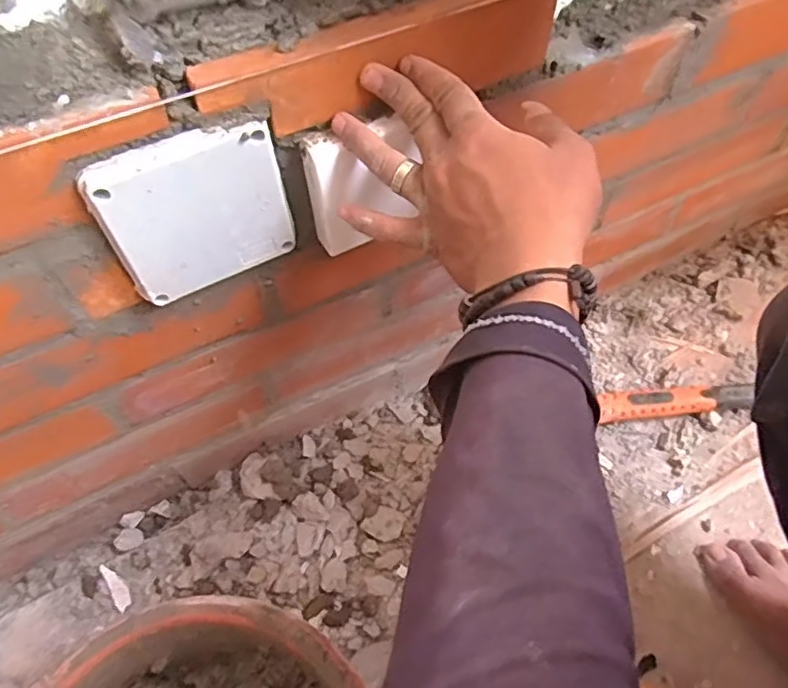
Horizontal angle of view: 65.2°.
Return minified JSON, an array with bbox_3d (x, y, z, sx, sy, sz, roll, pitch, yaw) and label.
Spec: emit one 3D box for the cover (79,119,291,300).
[{"bbox_3d":[-0.115,-0.075,0.366,0.104,0.099,0.013,-24,59,-14],"label":"cover"}]

